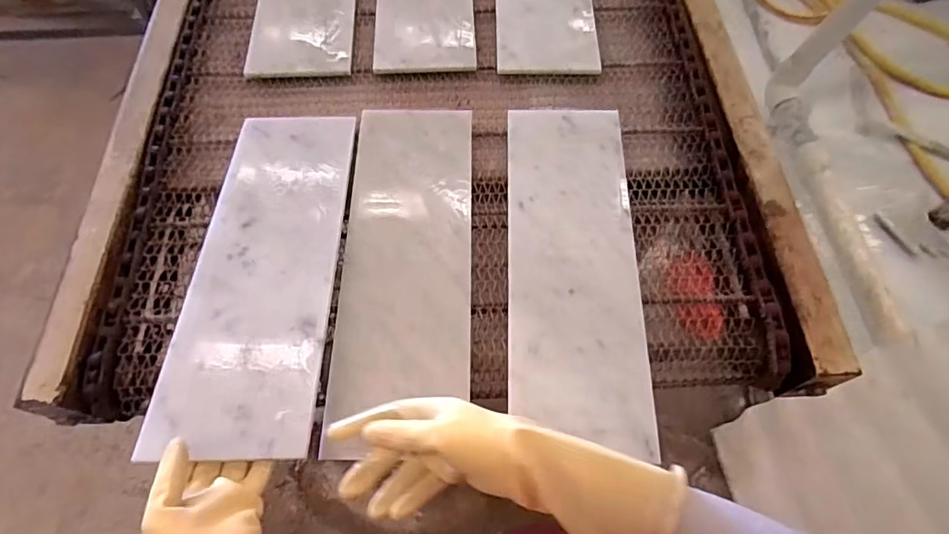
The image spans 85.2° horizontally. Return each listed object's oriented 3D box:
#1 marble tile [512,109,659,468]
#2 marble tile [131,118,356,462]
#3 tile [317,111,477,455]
[{"bbox_3d":[0.121,-0.022,0.640,0.156,0.012,0.459,2,63,1],"label":"marble tile"},{"bbox_3d":[-0.241,-0.017,0.605,0.160,0.013,0.461,-3,55,-2],"label":"marble tile"},{"bbox_3d":[-0.085,-0.013,0.639,0.161,0.013,0.460,1,63,1],"label":"tile"}]

